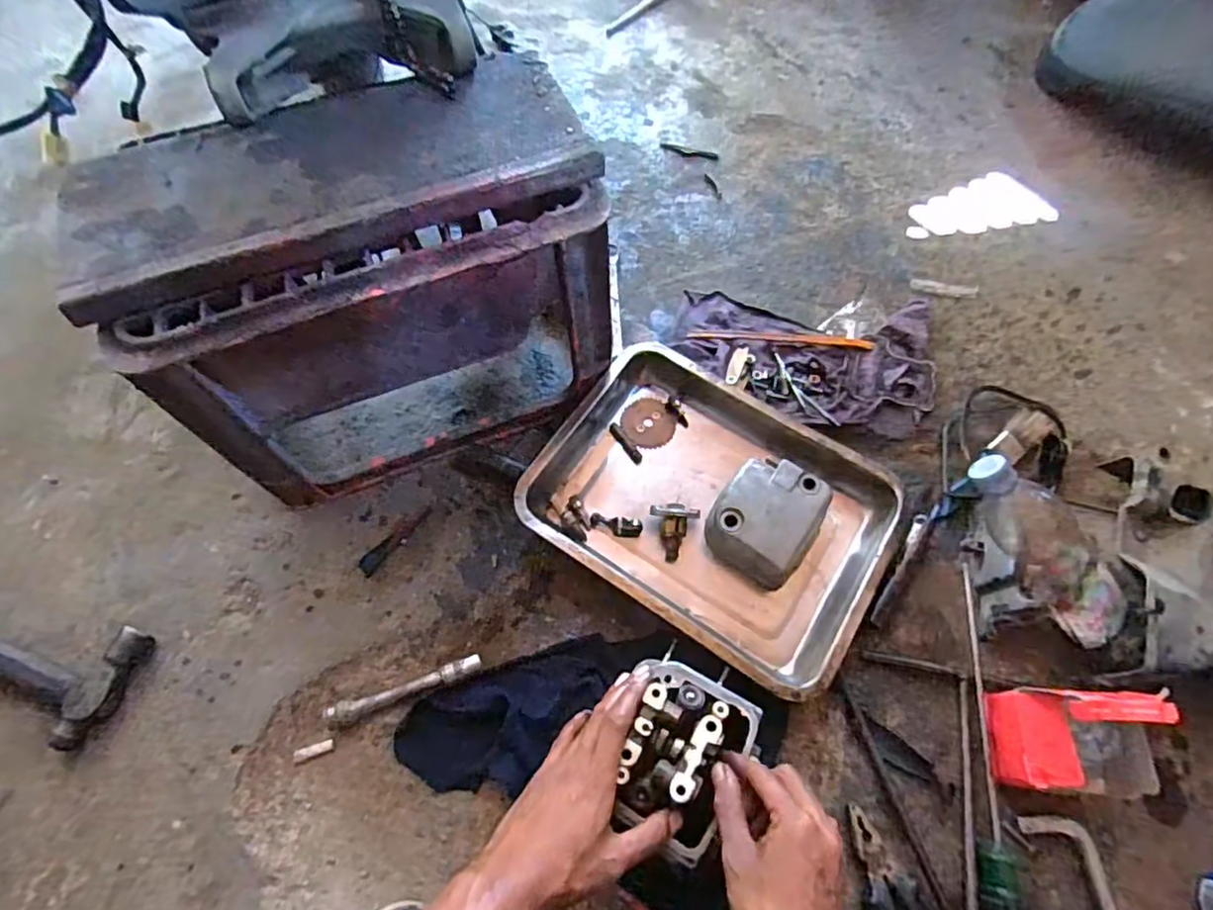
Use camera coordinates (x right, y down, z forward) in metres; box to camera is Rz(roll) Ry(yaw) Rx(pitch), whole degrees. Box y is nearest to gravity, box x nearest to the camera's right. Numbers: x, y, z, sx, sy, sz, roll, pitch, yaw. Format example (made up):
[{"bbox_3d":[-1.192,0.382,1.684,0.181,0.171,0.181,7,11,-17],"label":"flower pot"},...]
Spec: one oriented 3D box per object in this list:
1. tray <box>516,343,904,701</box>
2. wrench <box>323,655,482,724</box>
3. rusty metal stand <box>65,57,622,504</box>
[{"bbox_3d":[0.110,0.052,0.645,0.351,0.054,0.262,32,69,15],"label":"tray"},{"bbox_3d":[-0.192,0.224,0.584,0.146,0.016,0.018,-19,66,-9],"label":"wrench"},{"bbox_3d":[-0.212,-0.160,0.618,0.394,0.288,0.219,-19,66,-9],"label":"rusty metal stand"}]

